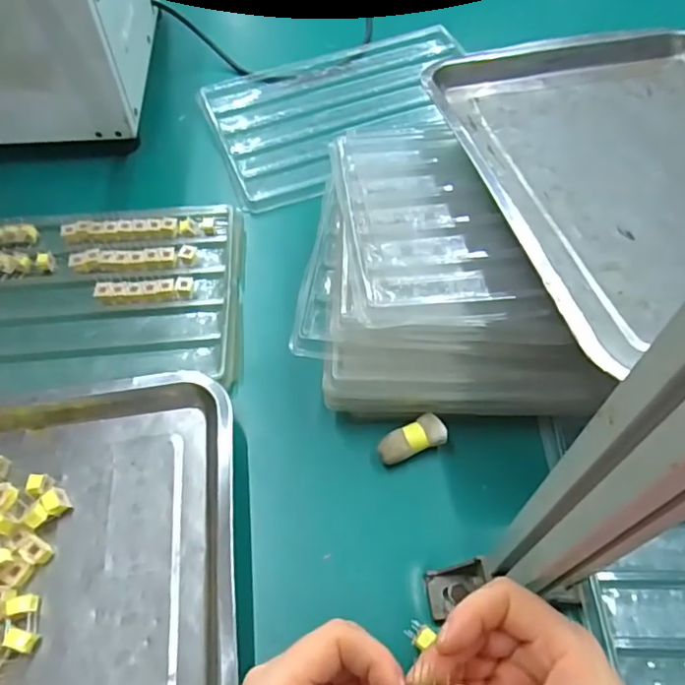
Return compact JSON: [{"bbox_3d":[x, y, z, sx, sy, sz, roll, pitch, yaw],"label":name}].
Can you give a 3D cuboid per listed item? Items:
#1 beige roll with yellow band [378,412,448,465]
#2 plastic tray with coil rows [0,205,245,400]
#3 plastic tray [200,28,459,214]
[{"bbox_3d":[0.050,0.071,0.405,0.048,0.017,0.022,-19,59,-10],"label":"beige roll with yellow band"},{"bbox_3d":[-0.256,-0.036,0.494,0.331,0.029,0.197,-4,57,-1],"label":"plastic tray with coil rows"},{"bbox_3d":[0.005,-0.277,0.641,0.316,0.015,0.215,-22,59,-12],"label":"plastic tray"}]

